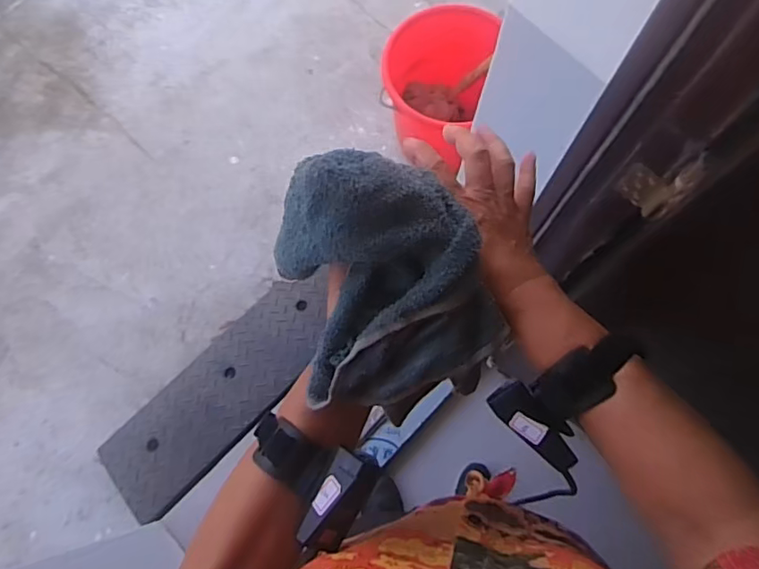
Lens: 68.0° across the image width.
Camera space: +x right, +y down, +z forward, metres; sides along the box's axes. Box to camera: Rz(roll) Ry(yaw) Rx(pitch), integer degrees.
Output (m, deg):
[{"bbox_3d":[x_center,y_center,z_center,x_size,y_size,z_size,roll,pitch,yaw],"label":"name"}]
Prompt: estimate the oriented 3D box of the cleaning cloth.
[{"bbox_3d":[0.004,-0.004,0.364,0.127,0.112,0.129,-23,70,-8],"label":"cleaning cloth"}]

